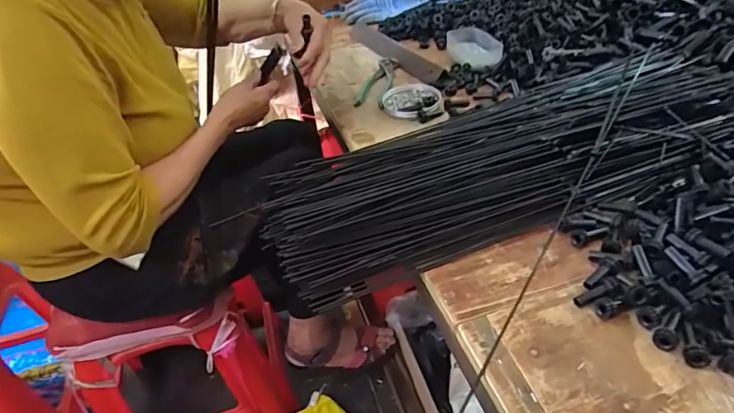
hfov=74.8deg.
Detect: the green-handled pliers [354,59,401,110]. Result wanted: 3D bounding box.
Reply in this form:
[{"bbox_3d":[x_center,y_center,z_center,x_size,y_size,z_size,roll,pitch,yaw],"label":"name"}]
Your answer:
[{"bbox_3d":[0.020,-0.213,0.819,0.049,0.020,0.155,6,41,15],"label":"green-handled pliers"}]

